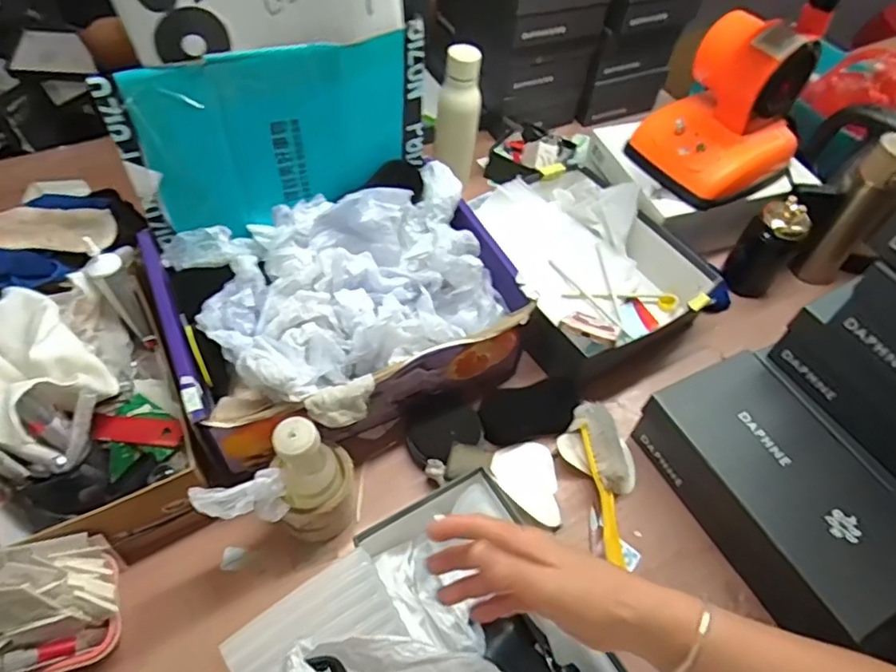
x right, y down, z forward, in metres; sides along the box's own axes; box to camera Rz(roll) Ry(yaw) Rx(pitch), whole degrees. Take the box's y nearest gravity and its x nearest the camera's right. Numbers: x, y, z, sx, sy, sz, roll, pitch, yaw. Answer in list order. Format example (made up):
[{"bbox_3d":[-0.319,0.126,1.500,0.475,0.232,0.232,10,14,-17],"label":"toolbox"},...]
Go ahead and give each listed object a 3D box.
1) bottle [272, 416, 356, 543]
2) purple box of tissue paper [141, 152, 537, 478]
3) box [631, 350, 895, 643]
[{"bbox_3d":[-0.136,0.151,0.624,0.075,0.193,0.074,2,54,-3],"label":"bottle"},{"bbox_3d":[-0.129,-0.037,0.745,0.393,0.195,0.316,-20,58,-18],"label":"purple box of tissue paper"},{"bbox_3d":[0.380,0.174,0.691,0.188,0.097,0.296,-21,58,-19],"label":"box"}]

